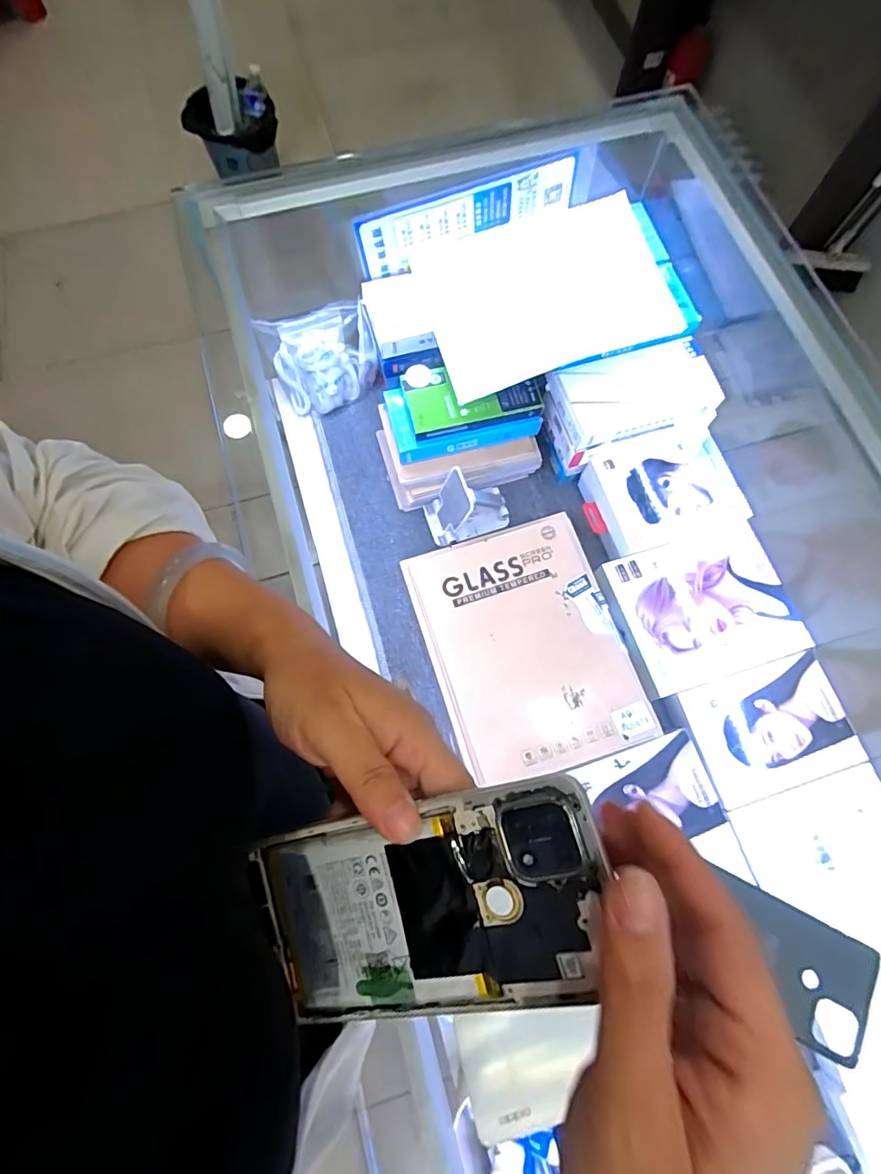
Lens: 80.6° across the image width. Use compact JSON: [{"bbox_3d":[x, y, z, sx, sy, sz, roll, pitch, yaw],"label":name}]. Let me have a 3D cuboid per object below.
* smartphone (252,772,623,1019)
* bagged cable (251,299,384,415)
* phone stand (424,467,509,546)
[{"bbox_3d":[-0.007,0.121,0.195,0.140,0.004,0.073,-21,81,19],"label":"smartphone"},{"bbox_3d":[-0.162,-0.321,0.740,0.143,0.102,0.088,-22,74,-6],"label":"bagged cable"},{"bbox_3d":[0.035,-0.112,0.693,0.108,0.086,0.072,-21,74,-6],"label":"phone stand"}]

